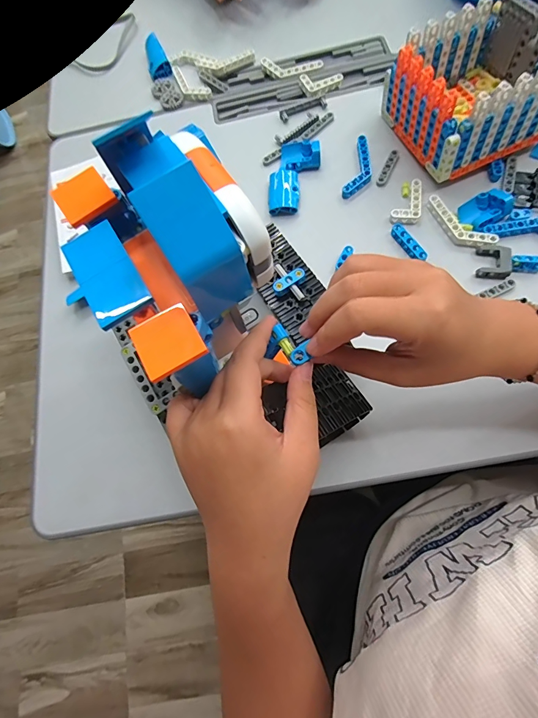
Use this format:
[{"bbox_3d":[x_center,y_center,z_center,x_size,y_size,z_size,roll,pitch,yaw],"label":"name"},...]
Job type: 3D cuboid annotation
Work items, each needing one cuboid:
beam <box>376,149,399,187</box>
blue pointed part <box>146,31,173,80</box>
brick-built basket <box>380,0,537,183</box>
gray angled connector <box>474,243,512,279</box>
[{"bbox_3d":[0.134,-0.215,0.421,0.011,0.007,0.051,23,75,15],"label":"beam"},{"bbox_3d":[-0.158,-0.426,0.523,0.030,0.013,0.086,-18,69,1],"label":"blue pointed part"},{"bbox_3d":[0.211,-0.277,0.390,0.128,0.097,0.136,-23,72,-2],"label":"brick-built basket"},{"bbox_3d":[0.221,-0.097,0.366,0.032,0.010,0.034,2,71,8],"label":"gray angled connector"}]

